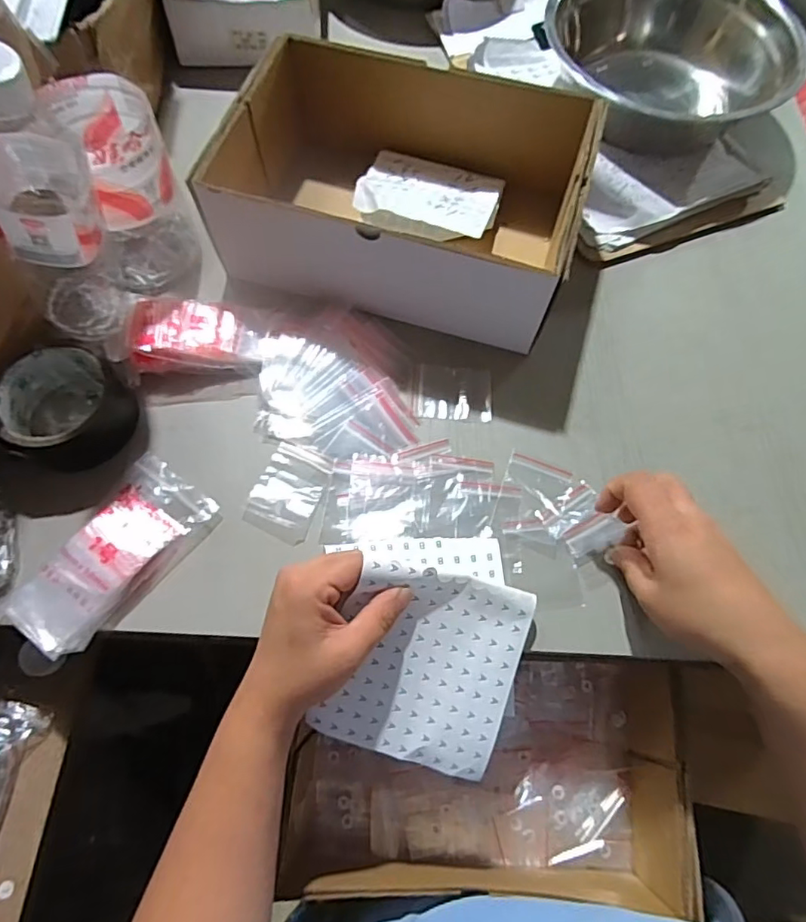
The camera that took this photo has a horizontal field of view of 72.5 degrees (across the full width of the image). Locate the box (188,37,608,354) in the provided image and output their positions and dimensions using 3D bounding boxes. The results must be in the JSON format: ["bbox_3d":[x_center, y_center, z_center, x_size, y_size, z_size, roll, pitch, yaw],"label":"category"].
[{"bbox_3d":[0.000,-0.235,0.473,0.284,0.100,0.202,14,67,3],"label":"box"}]

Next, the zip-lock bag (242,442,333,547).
[{"bbox_3d":[-0.086,0.022,0.415,0.050,0.004,0.071,18,68,4],"label":"zip-lock bag"}]

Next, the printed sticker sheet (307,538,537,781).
[{"bbox_3d":[0.019,0.117,0.360,0.124,0.069,0.146,14,67,3],"label":"printed sticker sheet"}]

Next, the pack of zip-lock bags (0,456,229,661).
[{"bbox_3d":[-0.204,0.066,0.387,0.075,0.021,0.141,34,70,10],"label":"pack of zip-lock bags"}]

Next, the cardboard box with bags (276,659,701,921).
[{"bbox_3d":[0.064,0.241,0.429,0.268,0.102,0.163,2,67,-3],"label":"cardboard box with bags"}]

